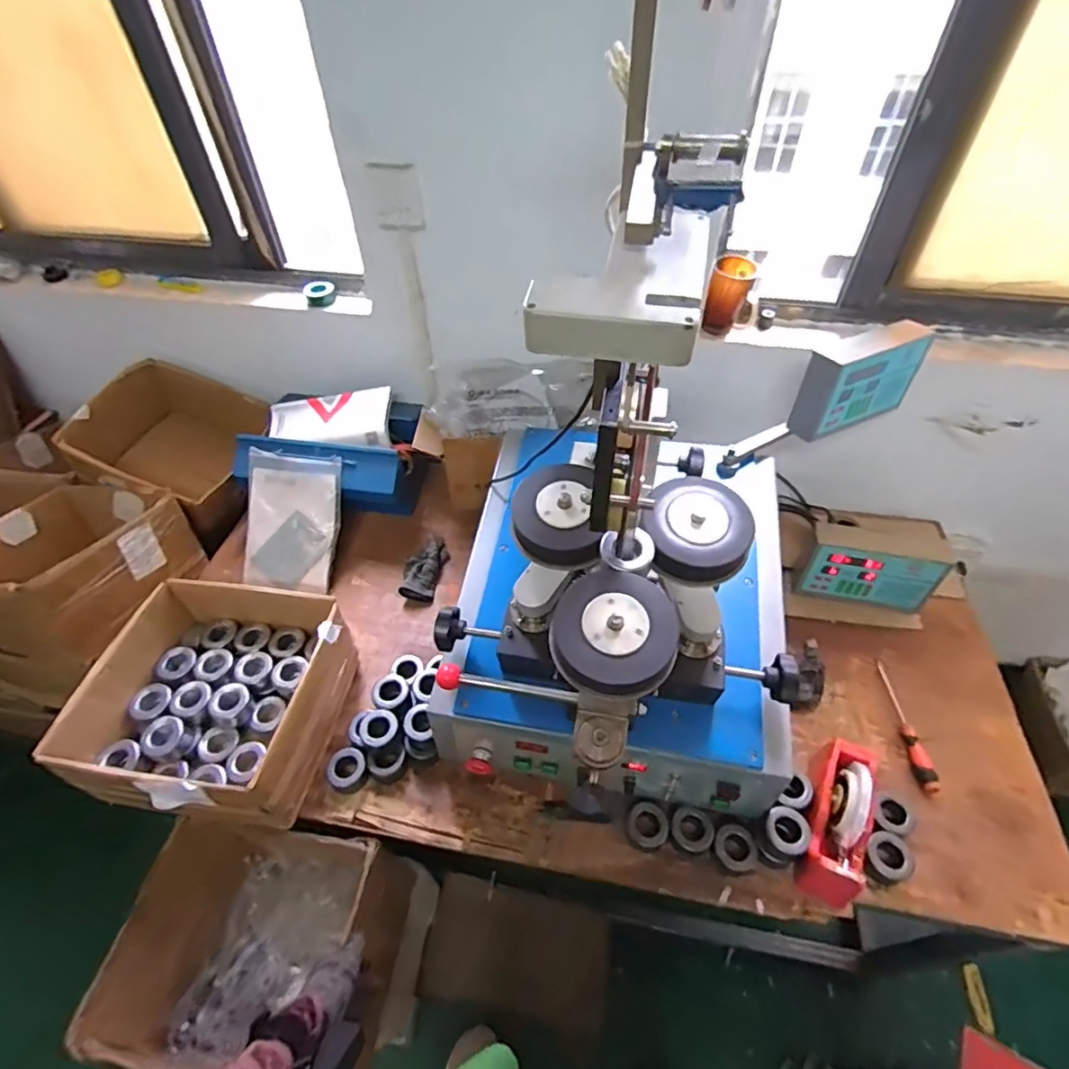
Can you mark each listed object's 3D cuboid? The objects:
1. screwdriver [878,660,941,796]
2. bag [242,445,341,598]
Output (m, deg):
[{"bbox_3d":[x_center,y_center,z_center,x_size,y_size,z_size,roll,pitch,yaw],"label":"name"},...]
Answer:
[{"bbox_3d":[0.619,0.310,0.946,0.032,0.026,0.228,1,49,2],"label":"screwdriver"},{"bbox_3d":[-0.505,-0.033,1.163,0.195,0.046,0.265,8,90,6],"label":"bag"}]

